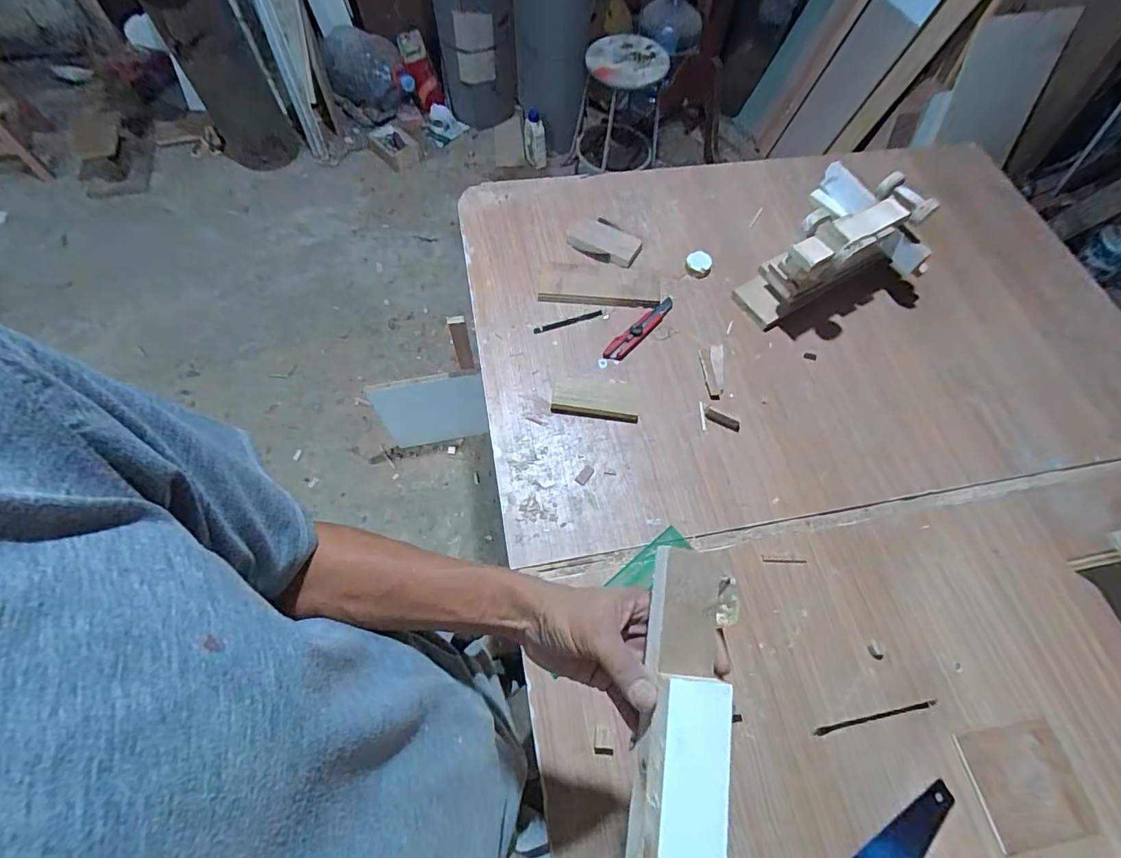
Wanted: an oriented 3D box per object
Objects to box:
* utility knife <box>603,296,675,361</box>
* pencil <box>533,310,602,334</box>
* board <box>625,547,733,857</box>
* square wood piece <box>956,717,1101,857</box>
[{"bbox_3d":[0.144,-0.176,0.855,0.178,0.017,0.035,-41,72,-20],"label":"utility knife"},{"bbox_3d":[0.014,-0.190,0.863,0.128,0.008,0.013,-20,66,-12],"label":"pencil"},{"bbox_3d":[0.069,0.243,0.286,0.056,0.024,0.332,8,70,1],"label":"board"},{"bbox_3d":[0.562,0.427,0.590,0.131,0.004,0.118,-6,64,-6],"label":"square wood piece"}]

